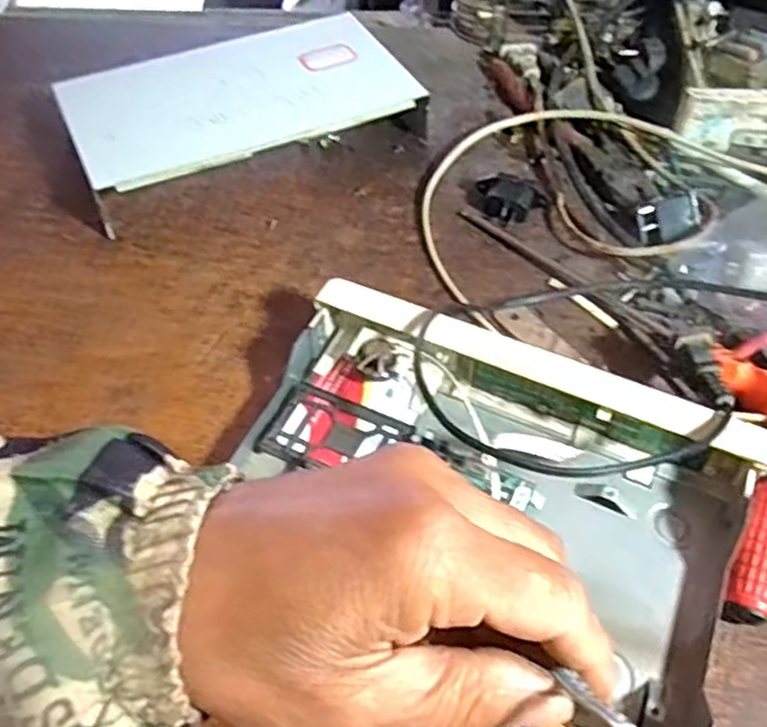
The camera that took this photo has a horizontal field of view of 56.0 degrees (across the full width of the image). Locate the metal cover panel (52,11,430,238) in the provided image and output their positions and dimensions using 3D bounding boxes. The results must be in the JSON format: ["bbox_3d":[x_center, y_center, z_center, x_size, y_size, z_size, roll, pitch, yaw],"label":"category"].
[{"bbox_3d":[-0.093,-0.169,0.487,0.223,0.050,0.124,-22,53,-14],"label":"metal cover panel"}]

